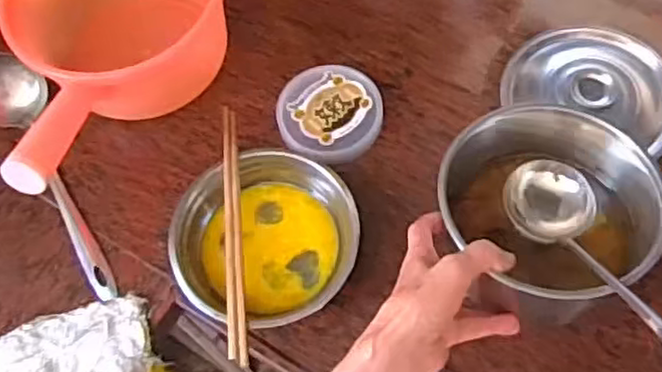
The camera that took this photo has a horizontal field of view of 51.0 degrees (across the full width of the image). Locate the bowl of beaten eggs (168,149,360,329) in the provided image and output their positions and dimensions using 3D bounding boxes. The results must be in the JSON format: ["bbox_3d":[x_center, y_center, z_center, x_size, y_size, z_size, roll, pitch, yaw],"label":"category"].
[{"bbox_3d":[-0.058,0.048,0.616,0.156,0.050,0.152,-1,64,3],"label":"bowl of beaten eggs"}]

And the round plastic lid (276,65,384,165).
[{"bbox_3d":[-0.001,-0.071,0.686,0.100,0.016,0.107,-1,64,3],"label":"round plastic lid"}]

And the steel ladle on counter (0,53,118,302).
[{"bbox_3d":[-0.263,-0.021,0.661,0.070,0.057,0.268,-36,67,-13],"label":"steel ladle on counter"}]

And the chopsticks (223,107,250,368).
[{"bbox_3d":[-0.085,0.035,0.601,0.015,0.012,0.236,-6,64,1],"label":"chopsticks"}]

